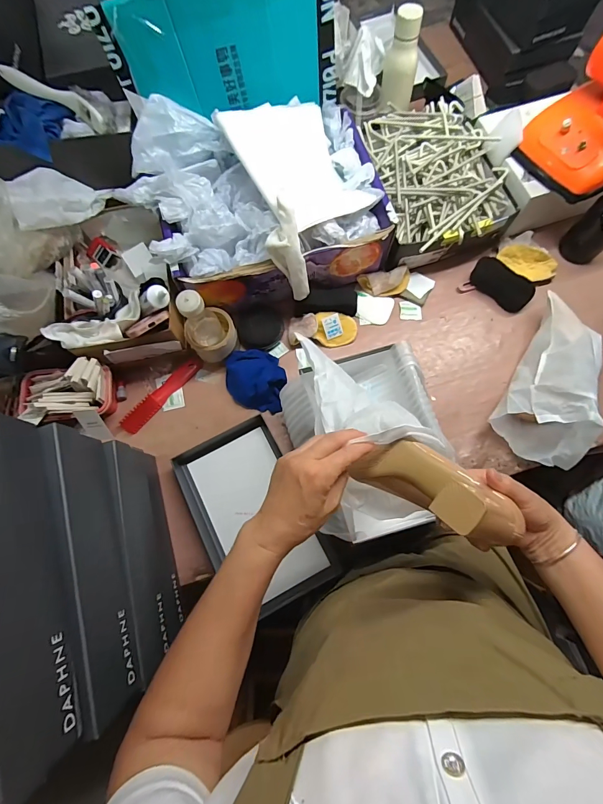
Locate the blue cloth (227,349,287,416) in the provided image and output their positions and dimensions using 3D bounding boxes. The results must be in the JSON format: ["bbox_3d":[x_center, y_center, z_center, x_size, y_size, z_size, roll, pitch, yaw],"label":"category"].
[{"bbox_3d":[-0.089,-0.049,0.663,0.119,0.050,0.116,10,75,4],"label":"blue cloth"}]

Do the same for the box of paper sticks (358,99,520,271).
[{"bbox_3d":[0.271,-0.456,0.722,0.248,0.099,0.332,-11,74,-2],"label":"box of paper sticks"}]

